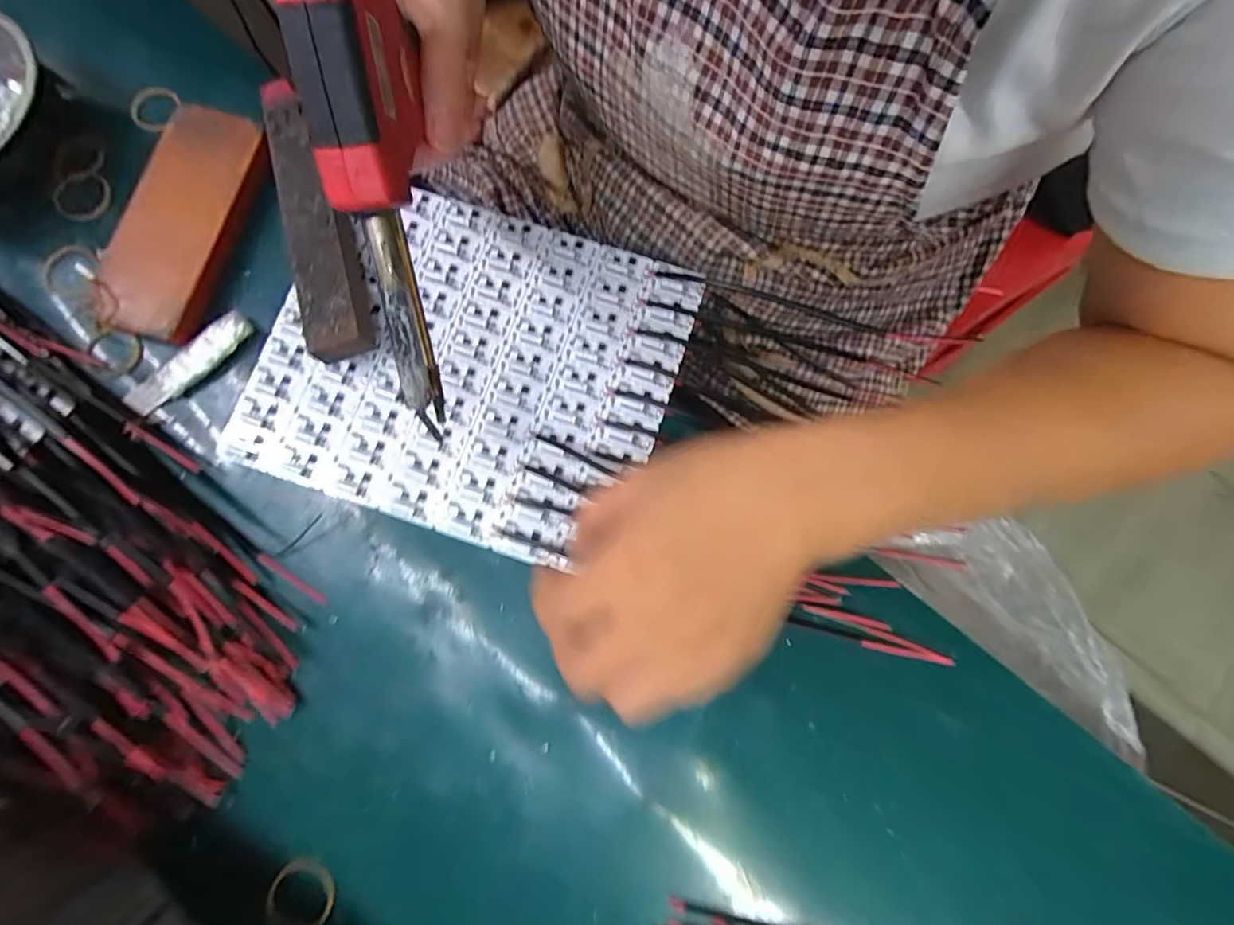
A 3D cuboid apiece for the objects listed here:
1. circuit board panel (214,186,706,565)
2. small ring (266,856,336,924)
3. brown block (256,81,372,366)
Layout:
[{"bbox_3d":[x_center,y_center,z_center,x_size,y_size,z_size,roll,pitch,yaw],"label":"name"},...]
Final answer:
[{"bbox_3d":[-0.089,-0.060,0.318,0.238,0.010,0.196,18,79,4],"label":"circuit board panel"},{"bbox_3d":[-0.163,0.225,0.269,0.031,0.006,0.037,1,80,1],"label":"small ring"},{"bbox_3d":[-0.182,-0.146,0.320,0.033,0.033,0.184,-17,80,-2],"label":"brown block"}]

